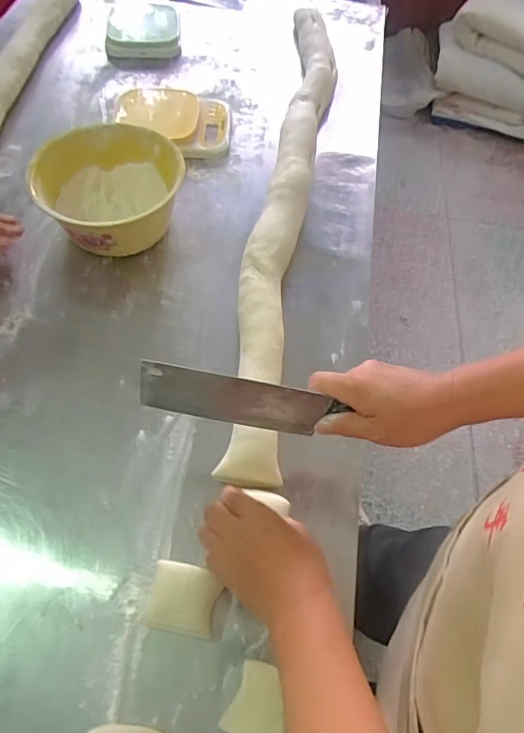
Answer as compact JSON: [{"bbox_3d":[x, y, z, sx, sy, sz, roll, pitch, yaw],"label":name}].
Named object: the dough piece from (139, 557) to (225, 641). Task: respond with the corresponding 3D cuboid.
[{"bbox_3d":[-0.076,0.226,0.485,0.063,0.034,0.059,10,59,3],"label":"dough piece"}]

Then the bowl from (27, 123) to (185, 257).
[{"bbox_3d":[-0.215,-0.250,0.722,0.198,0.103,0.193,1,59,-2],"label":"bowl"}]

